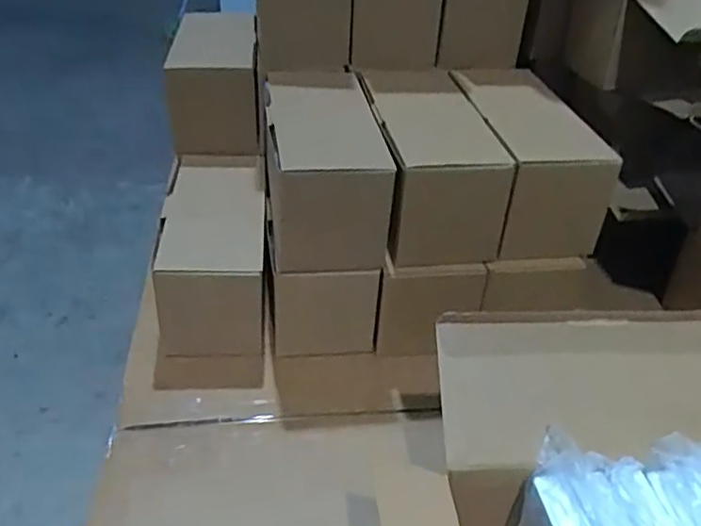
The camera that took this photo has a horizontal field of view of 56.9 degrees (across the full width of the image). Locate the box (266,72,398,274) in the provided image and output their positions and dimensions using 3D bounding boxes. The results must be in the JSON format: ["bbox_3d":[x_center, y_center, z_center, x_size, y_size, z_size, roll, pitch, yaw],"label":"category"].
[{"bbox_3d":[-0.025,-0.079,0.581,0.095,0.100,0.181,4,33,-12],"label":"box"}]

